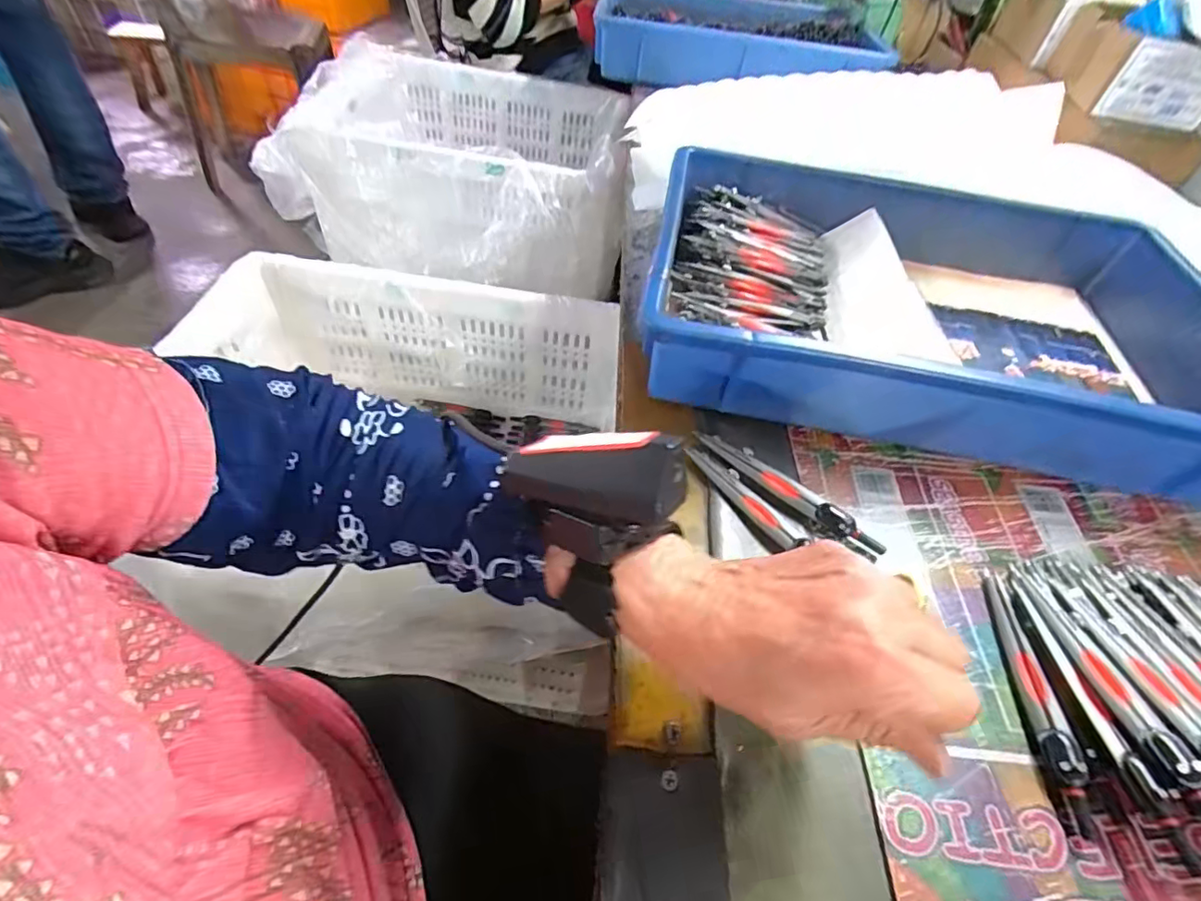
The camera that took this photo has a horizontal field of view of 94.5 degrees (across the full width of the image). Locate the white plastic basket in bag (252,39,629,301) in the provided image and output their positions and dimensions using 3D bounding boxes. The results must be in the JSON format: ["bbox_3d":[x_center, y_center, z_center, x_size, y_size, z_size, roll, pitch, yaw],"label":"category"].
[{"bbox_3d":[-0.236,-0.495,0.949,0.558,0.211,0.408,8,49,-1],"label":"white plastic basket in bag"}]

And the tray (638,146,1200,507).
[{"bbox_3d":[0.254,-0.112,0.432,0.420,0.078,0.269,12,51,3],"label":"tray"}]

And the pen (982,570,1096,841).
[{"bbox_3d":[0.219,0.118,0.282,0.013,0.015,0.127,6,51,-1],"label":"pen"}]

